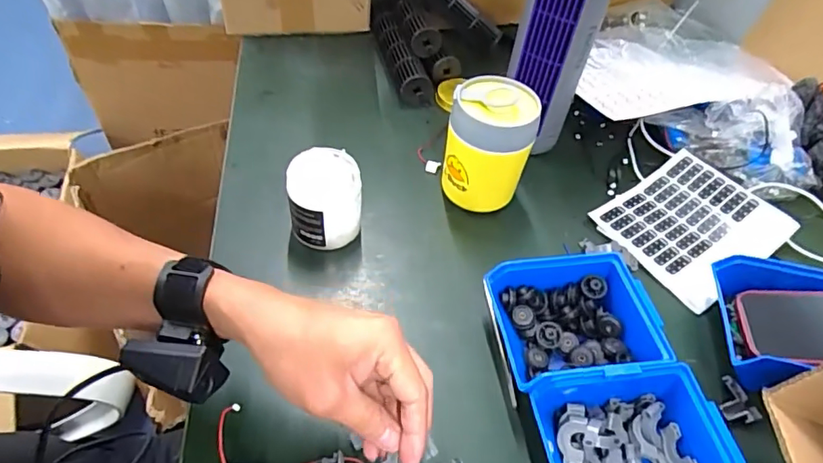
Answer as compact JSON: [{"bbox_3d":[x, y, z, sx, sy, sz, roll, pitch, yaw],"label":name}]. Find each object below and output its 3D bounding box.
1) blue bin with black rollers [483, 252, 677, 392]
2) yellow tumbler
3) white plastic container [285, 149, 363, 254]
[{"bbox_3d":[0.157,0.089,0.482,0.159,0.073,0.120,-4,50,-10],"label":"blue bin with black rollers"},{"bbox_3d":[0.078,-0.092,0.578,0.094,0.141,0.087,5,49,-1],"label":"yellow tumbler"},{"bbox_3d":[-0.090,-0.026,0.546,0.071,0.098,0.070,3,50,-3],"label":"white plastic container"}]

